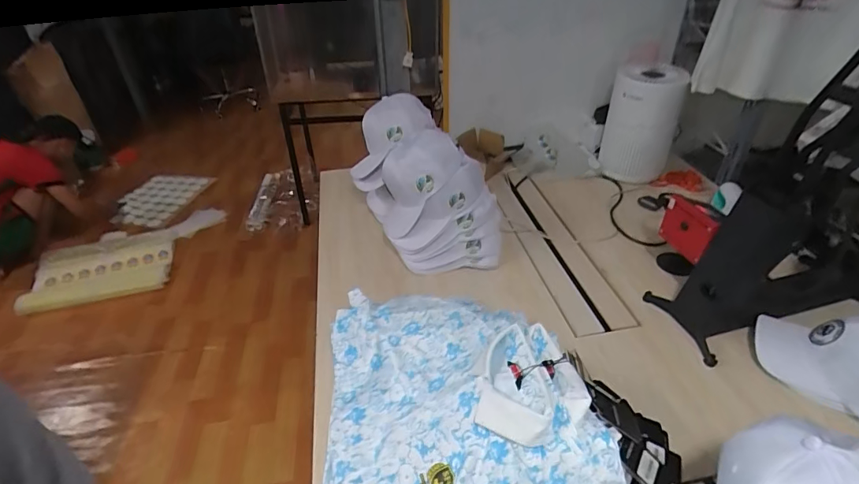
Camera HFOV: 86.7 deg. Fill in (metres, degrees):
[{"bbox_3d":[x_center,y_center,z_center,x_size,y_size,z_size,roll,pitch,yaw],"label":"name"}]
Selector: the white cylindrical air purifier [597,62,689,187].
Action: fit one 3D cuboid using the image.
[{"bbox_3d":[0.625,-0.348,1.346,0.191,0.303,0.165,16,40,22],"label":"white cylindrical air purifier"}]

